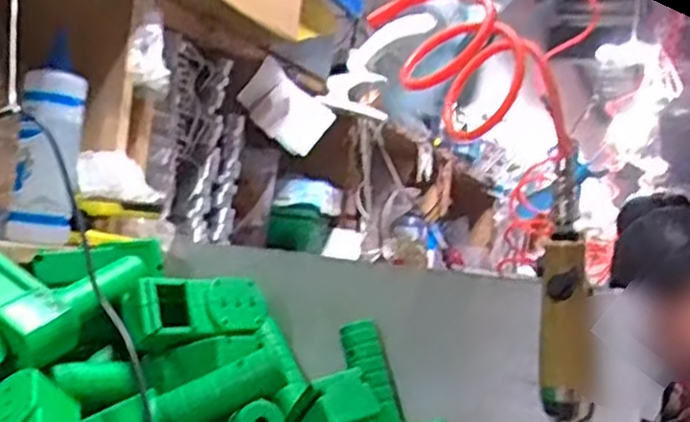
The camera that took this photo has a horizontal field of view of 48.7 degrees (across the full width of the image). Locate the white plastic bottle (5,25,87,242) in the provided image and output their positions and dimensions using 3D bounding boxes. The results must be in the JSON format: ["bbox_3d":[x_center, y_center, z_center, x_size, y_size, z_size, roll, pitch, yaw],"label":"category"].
[{"bbox_3d":[-0.305,-0.063,0.783,0.065,0.212,0.075,7,-3,-24],"label":"white plastic bottle"}]

